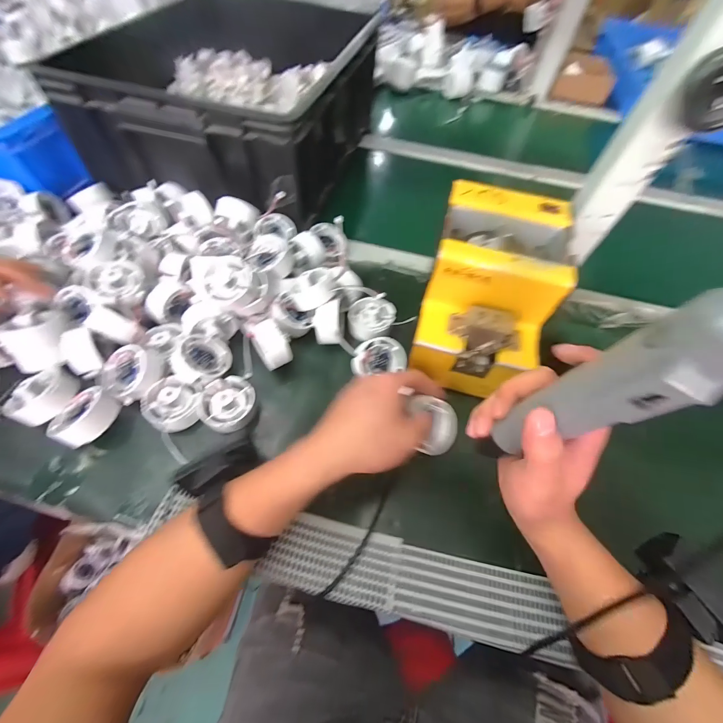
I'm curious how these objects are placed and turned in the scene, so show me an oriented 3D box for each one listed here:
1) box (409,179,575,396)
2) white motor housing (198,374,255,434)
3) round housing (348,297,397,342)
[{"bbox_3d":[0.132,-0.068,0.358,0.125,0.127,0.187,15,59,4],"label":"box"},{"bbox_3d":[-0.144,0.043,0.353,0.055,0.032,0.059,2,59,-3],"label":"white motor housing"},{"bbox_3d":[0.013,-0.055,0.421,0.057,0.035,0.055,12,59,2],"label":"round housing"}]

